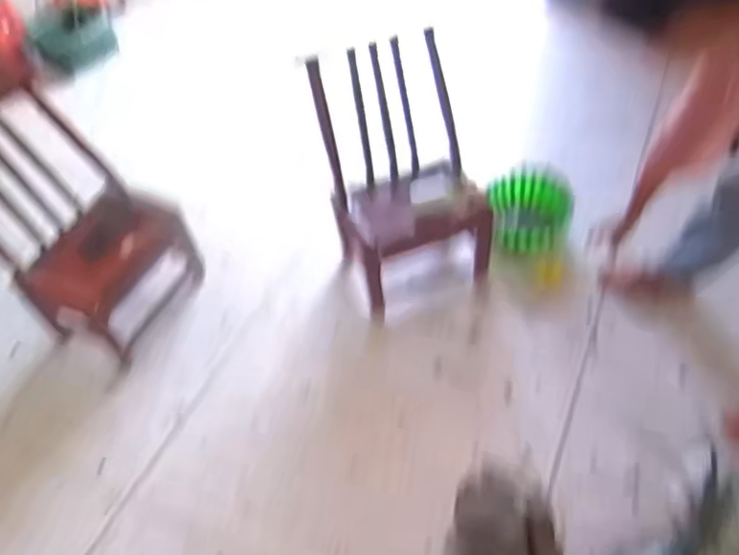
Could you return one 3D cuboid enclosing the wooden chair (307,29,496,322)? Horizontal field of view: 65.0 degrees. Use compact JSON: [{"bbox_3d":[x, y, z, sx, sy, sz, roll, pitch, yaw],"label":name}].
[{"bbox_3d":[0.090,-0.287,1.619,0.418,0.542,0.480,-19,51,-9],"label":"wooden chair"}]

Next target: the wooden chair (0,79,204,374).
[{"bbox_3d":[-0.765,-0.136,1.515,0.384,0.610,0.406,25,58,25],"label":"wooden chair"}]

